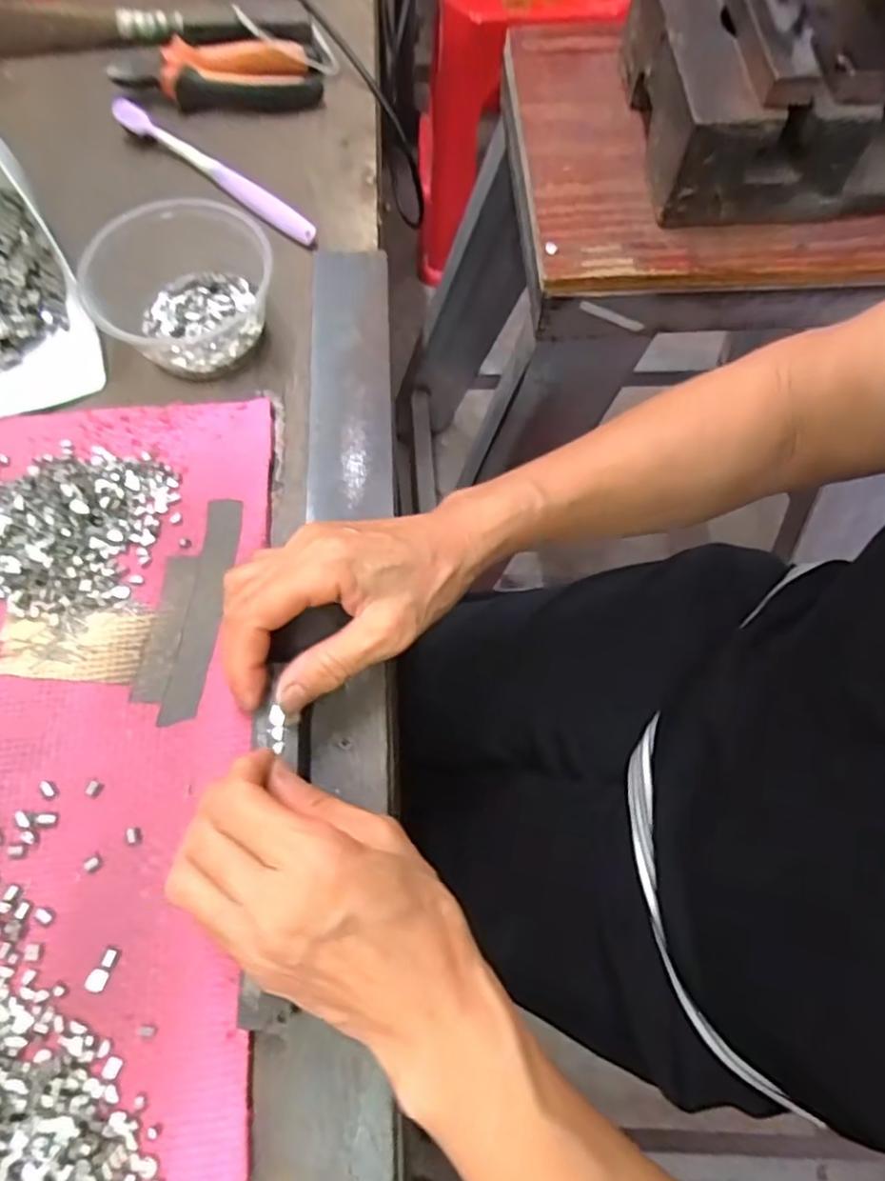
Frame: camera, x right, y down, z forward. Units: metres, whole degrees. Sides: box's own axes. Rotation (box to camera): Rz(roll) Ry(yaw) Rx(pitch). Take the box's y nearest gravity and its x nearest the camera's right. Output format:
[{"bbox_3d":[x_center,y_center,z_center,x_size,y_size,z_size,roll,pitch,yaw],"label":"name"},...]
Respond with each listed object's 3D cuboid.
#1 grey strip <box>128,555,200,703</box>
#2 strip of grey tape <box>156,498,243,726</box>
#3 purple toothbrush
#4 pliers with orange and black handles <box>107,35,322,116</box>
[{"bbox_3d":[-0.143,0.018,0.341,0.017,0.004,0.078,7,69,0],"label":"grey strip"},{"bbox_3d":[-0.125,0.008,0.347,0.019,0.005,0.123,6,69,0],"label":"strip of grey tape"},{"bbox_3d":[-0.159,-0.293,0.457,0.181,0.015,0.018,37,73,13],"label":"purple toothbrush"},{"bbox_3d":[-0.166,-0.382,0.488,0.146,0.023,0.050,-11,69,-4],"label":"pliers with orange and black handles"}]

